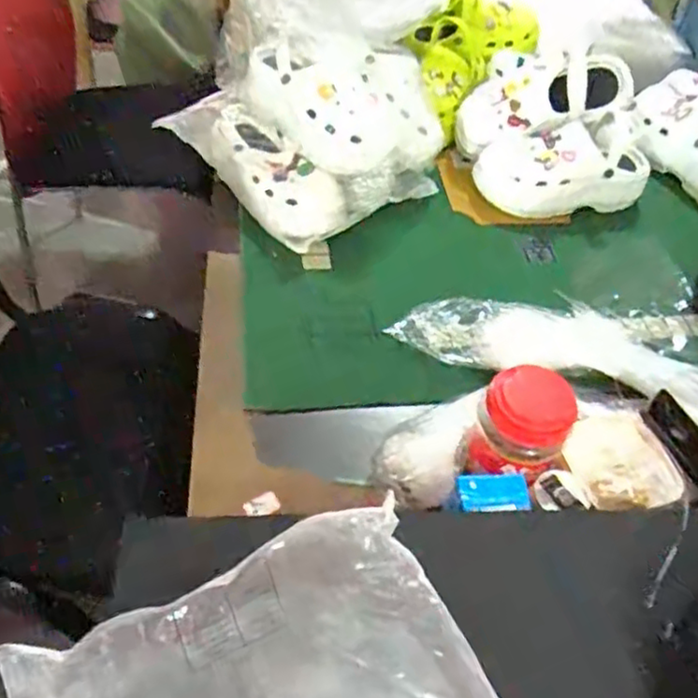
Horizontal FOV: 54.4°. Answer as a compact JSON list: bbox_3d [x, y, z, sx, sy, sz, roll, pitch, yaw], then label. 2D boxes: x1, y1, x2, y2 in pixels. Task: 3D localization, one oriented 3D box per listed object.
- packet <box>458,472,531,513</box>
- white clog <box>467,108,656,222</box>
[{"bbox_3d":[0.134,0.135,0.629,0.061,0.016,0.040,3,48,-3],"label":"packet"},{"bbox_3d":[0.335,-0.280,1.052,0.265,0.132,0.104,-4,49,-9],"label":"white clog"}]

